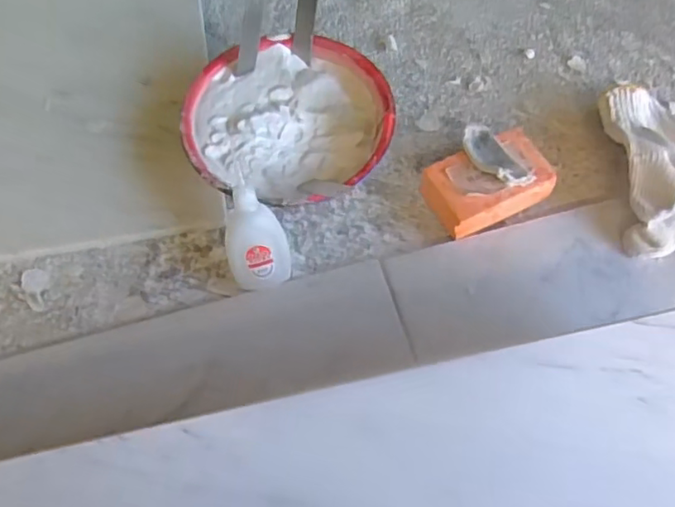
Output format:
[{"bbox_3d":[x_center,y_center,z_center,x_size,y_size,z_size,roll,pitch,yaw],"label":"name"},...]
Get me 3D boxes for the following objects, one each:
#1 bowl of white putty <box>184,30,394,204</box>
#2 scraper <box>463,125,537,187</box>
[{"bbox_3d":[-0.038,-0.104,0.498,0.165,0.047,0.155,-1,66,1],"label":"bowl of white putty"},{"bbox_3d":[0.124,-0.075,0.476,0.028,0.016,0.064,-35,69,-13],"label":"scraper"}]

